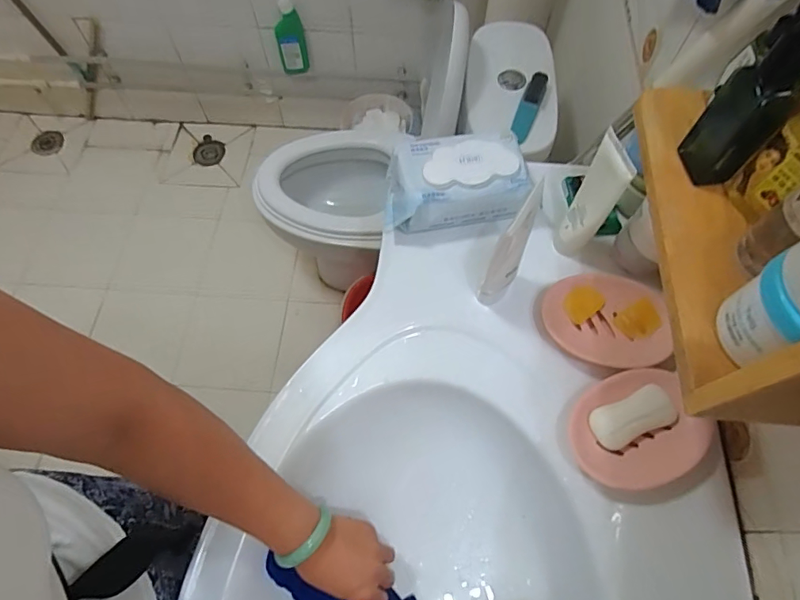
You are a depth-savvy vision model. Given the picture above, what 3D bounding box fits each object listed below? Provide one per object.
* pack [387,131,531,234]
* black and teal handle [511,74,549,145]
[{"bbox_3d":[0.069,-0.152,0.623,0.171,0.062,0.109,-3,65,-2],"label":"pack"},{"bbox_3d":[0.242,-0.363,0.907,0.037,0.028,0.159,20,82,9],"label":"black and teal handle"}]

